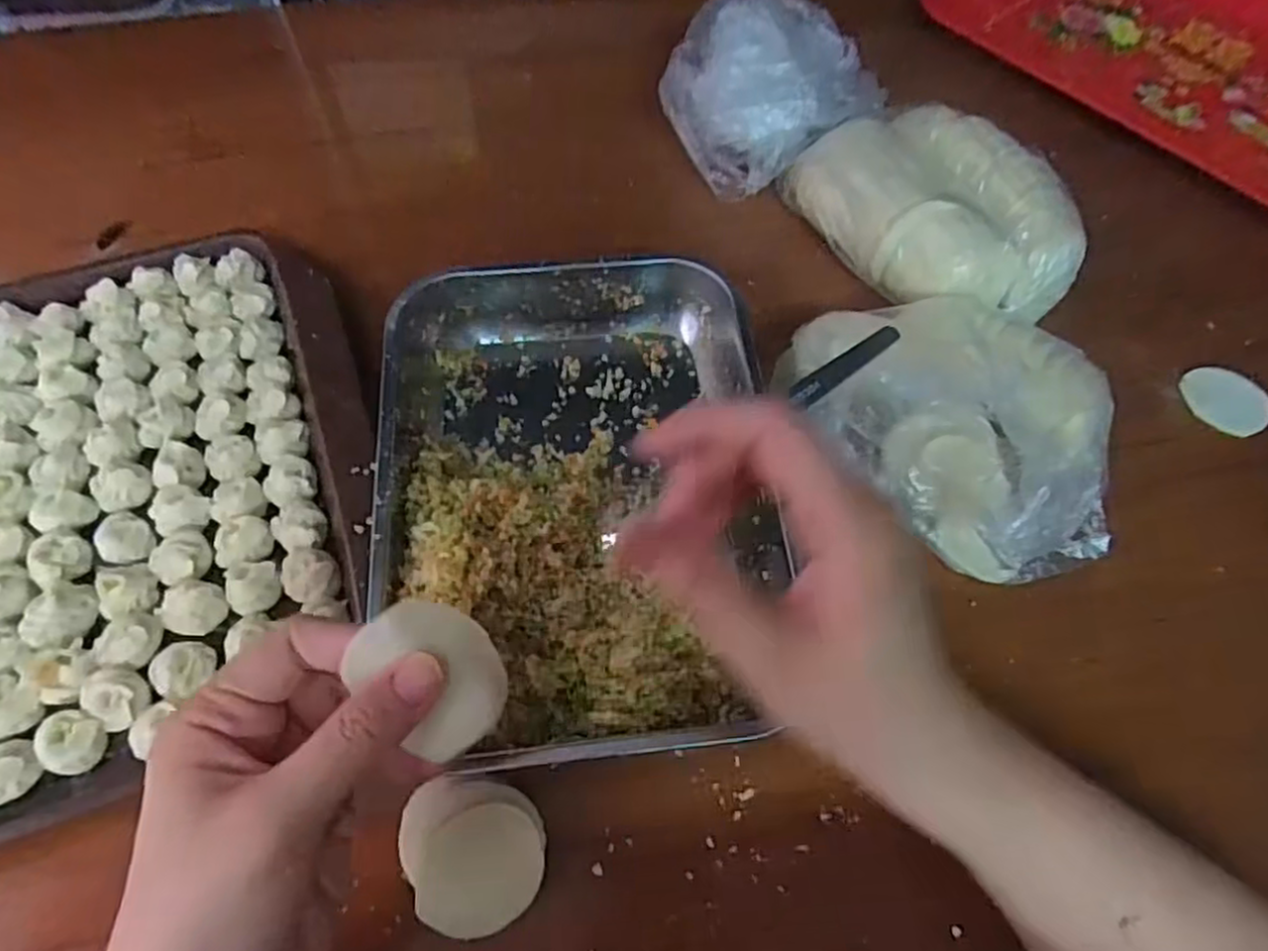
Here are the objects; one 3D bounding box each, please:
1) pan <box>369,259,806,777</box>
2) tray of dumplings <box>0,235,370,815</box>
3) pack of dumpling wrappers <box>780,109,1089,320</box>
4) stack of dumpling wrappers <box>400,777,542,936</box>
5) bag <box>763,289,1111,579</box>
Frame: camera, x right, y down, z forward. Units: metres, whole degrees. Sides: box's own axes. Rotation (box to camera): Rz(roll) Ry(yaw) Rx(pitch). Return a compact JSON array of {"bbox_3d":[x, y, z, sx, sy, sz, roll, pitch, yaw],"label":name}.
[{"bbox_3d":[-0.029,0.003,0.349,0.177,0.044,0.249,-3,61,-4],"label":"pan"},{"bbox_3d":[-0.335,0.027,0.330,0.396,0.031,0.280,-18,64,-13],"label":"tray of dumplings"},{"bbox_3d":[0.181,-0.156,0.437,0.107,0.060,0.158,-30,67,-17],"label":"pack of dumpling wrappers"},{"bbox_3d":[-0.065,0.150,0.284,0.058,0.023,0.051,7,61,1],"label":"stack of dumpling wrappers"},{"bbox_3d":[0.168,-0.035,0.360,0.137,0.063,0.178,-31,67,-17],"label":"bag"}]

